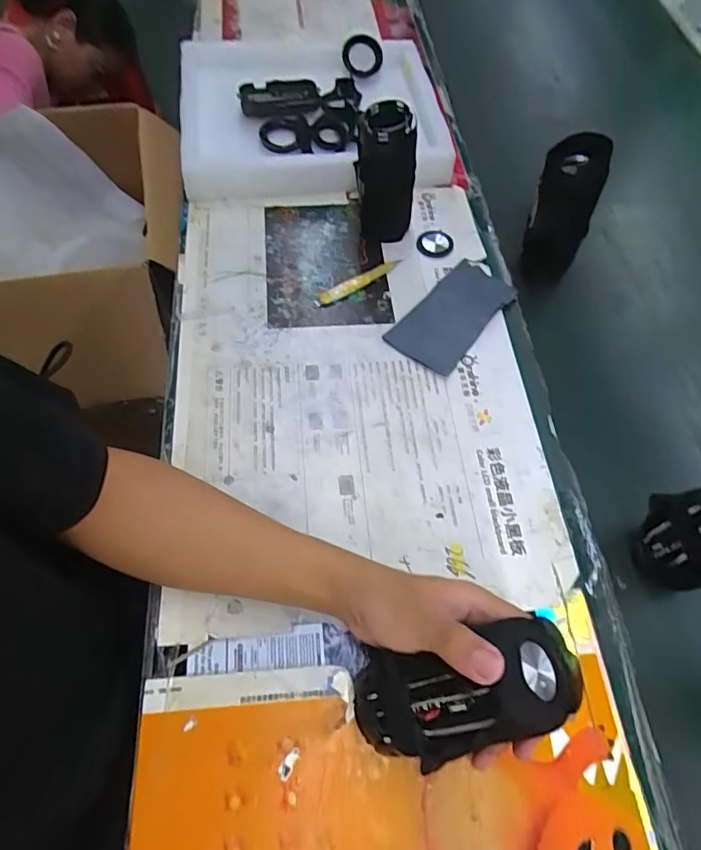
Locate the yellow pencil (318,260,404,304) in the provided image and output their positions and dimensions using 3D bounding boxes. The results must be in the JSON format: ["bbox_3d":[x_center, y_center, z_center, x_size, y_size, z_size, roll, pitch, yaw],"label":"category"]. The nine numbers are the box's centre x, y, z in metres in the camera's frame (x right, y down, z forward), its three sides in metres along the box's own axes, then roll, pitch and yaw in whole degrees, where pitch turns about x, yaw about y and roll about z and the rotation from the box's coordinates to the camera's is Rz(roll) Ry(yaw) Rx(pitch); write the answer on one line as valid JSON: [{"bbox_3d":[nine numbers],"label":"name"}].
[{"bbox_3d":[0.015,-0.170,0.607,0.115,0.011,0.017,-30,67,-16],"label":"yellow pencil"}]

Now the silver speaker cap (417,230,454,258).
[{"bbox_3d":[0.107,-0.228,0.651,0.046,0.006,0.042,1,62,-2],"label":"silver speaker cap"}]

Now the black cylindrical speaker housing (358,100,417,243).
[{"bbox_3d":[0.041,-0.285,0.594,0.069,0.142,0.053,5,61,-1],"label":"black cylindrical speaker housing"}]

